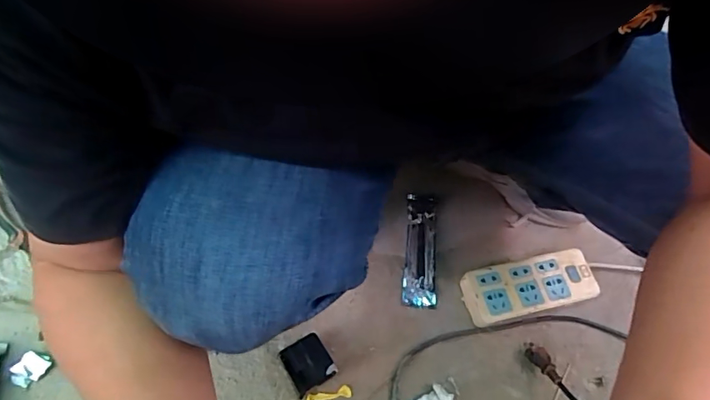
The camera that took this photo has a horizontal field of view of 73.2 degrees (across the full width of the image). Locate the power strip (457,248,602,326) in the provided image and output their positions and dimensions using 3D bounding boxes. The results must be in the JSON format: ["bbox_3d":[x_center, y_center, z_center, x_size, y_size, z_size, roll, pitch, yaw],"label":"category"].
[{"bbox_3d":[0.250,0.127,0.694,0.187,0.038,0.075,-10,63,-10],"label":"power strip"}]

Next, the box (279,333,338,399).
[{"bbox_3d":[-0.061,0.215,0.621,0.055,0.047,0.059,-27,67,-18],"label":"box"}]

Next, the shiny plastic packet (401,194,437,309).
[{"bbox_3d":[0.099,0.073,0.721,0.048,0.016,0.176,8,66,-8],"label":"shiny plastic packet"}]

